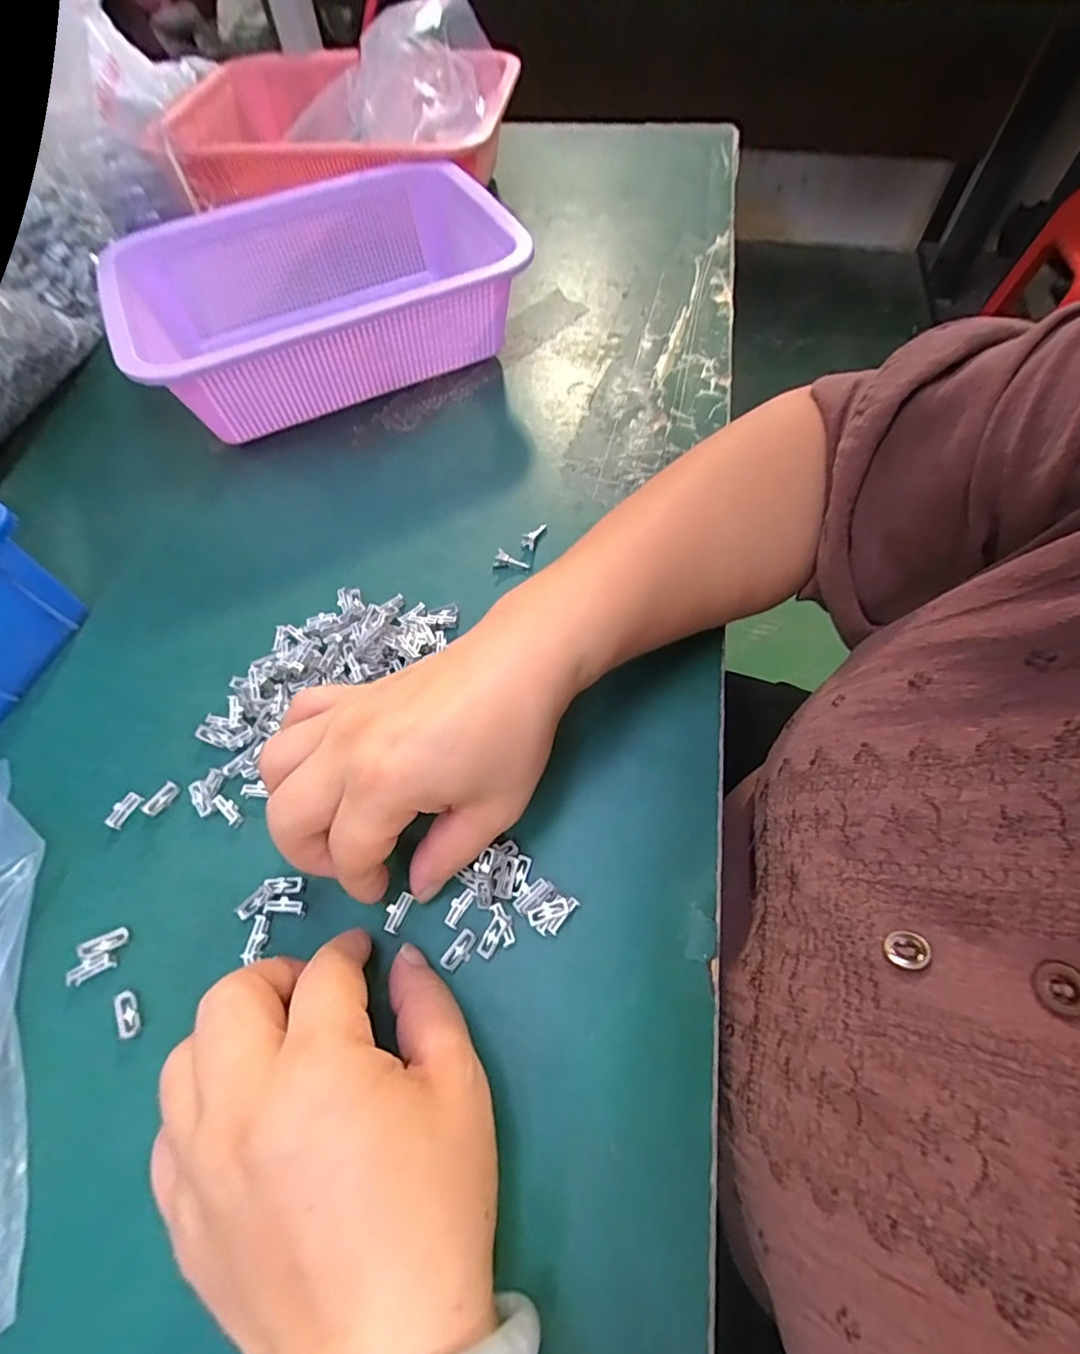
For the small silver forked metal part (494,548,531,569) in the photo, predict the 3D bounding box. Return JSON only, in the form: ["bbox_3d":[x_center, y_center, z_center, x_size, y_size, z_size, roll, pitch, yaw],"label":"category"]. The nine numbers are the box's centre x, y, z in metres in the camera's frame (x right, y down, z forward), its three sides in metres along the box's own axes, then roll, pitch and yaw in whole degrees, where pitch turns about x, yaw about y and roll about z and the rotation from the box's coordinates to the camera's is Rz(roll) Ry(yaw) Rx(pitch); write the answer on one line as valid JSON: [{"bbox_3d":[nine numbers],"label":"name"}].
[{"bbox_3d":[-0.015,-0.067,0.322,0.020,0.008,0.006,16,61,-6],"label":"small silver forked metal part"}]

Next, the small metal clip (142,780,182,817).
[{"bbox_3d":[-0.177,0.058,0.263,0.006,0.006,0.016,31,66,17],"label":"small metal clip"}]

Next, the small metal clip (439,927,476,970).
[{"bbox_3d":[-0.032,0.109,0.223,0.009,0.004,0.016,33,66,18],"label":"small metal clip"}]

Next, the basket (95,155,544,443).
[{"bbox_3d":[-0.149,-0.262,0.396,0.252,0.080,0.176,-24,63,-12],"label":"basket"}]

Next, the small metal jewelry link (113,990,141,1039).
[{"bbox_3d":[-0.162,0.133,0.220,0.008,0.006,0.018,-28,64,-14],"label":"small metal jewelry link"}]

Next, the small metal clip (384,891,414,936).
[{"bbox_3d":[-0.059,0.097,0.230,0.008,0.004,0.016,17,62,10],"label":"small metal clip"}]

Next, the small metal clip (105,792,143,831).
[{"bbox_3d":[-0.193,0.062,0.260,0.007,0.008,0.017,23,63,13],"label":"small metal clip"}]

